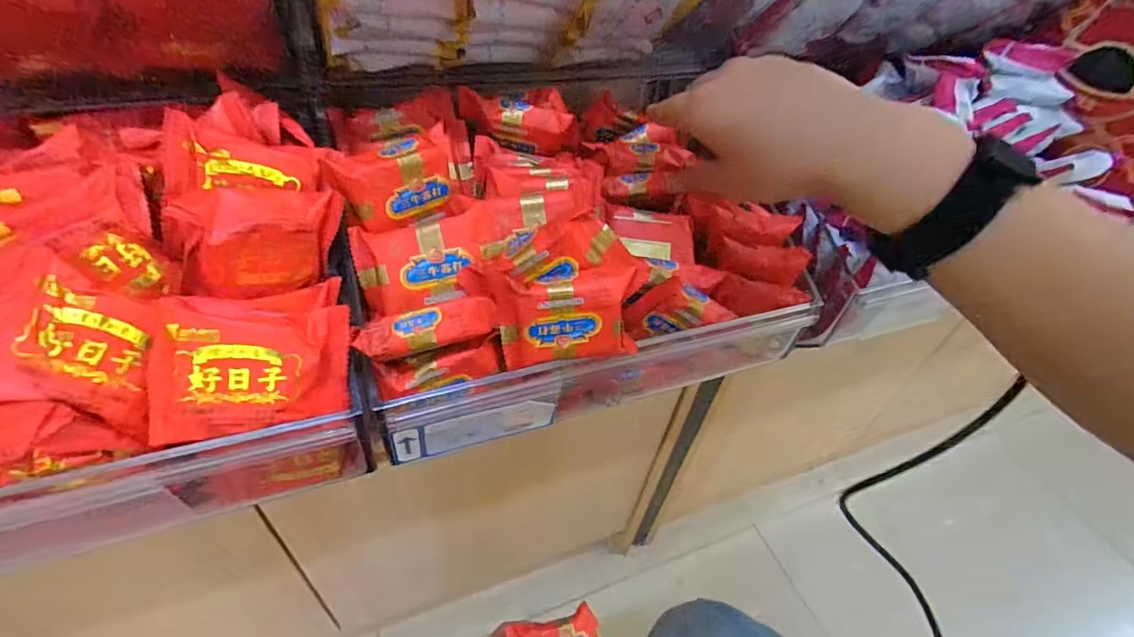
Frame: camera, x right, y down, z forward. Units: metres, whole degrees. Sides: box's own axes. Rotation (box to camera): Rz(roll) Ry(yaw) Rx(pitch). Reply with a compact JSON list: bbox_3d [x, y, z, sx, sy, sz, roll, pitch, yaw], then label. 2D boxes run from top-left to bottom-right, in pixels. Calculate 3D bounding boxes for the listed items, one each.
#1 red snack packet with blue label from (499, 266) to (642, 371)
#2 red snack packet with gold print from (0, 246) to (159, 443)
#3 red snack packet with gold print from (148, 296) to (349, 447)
[{"bbox_3d":[0.000,-0.003,0.281,0.072,0.054,0.022,-5,29,-3],"label":"red snack packet with blue label"},{"bbox_3d":[-0.206,0.013,0.218,0.064,0.014,0.061,27,75,-31],"label":"red snack packet with gold print"},{"bbox_3d":[-0.148,0.023,0.243,0.079,0.061,0.027,1,10,-29],"label":"red snack packet with gold print"}]

